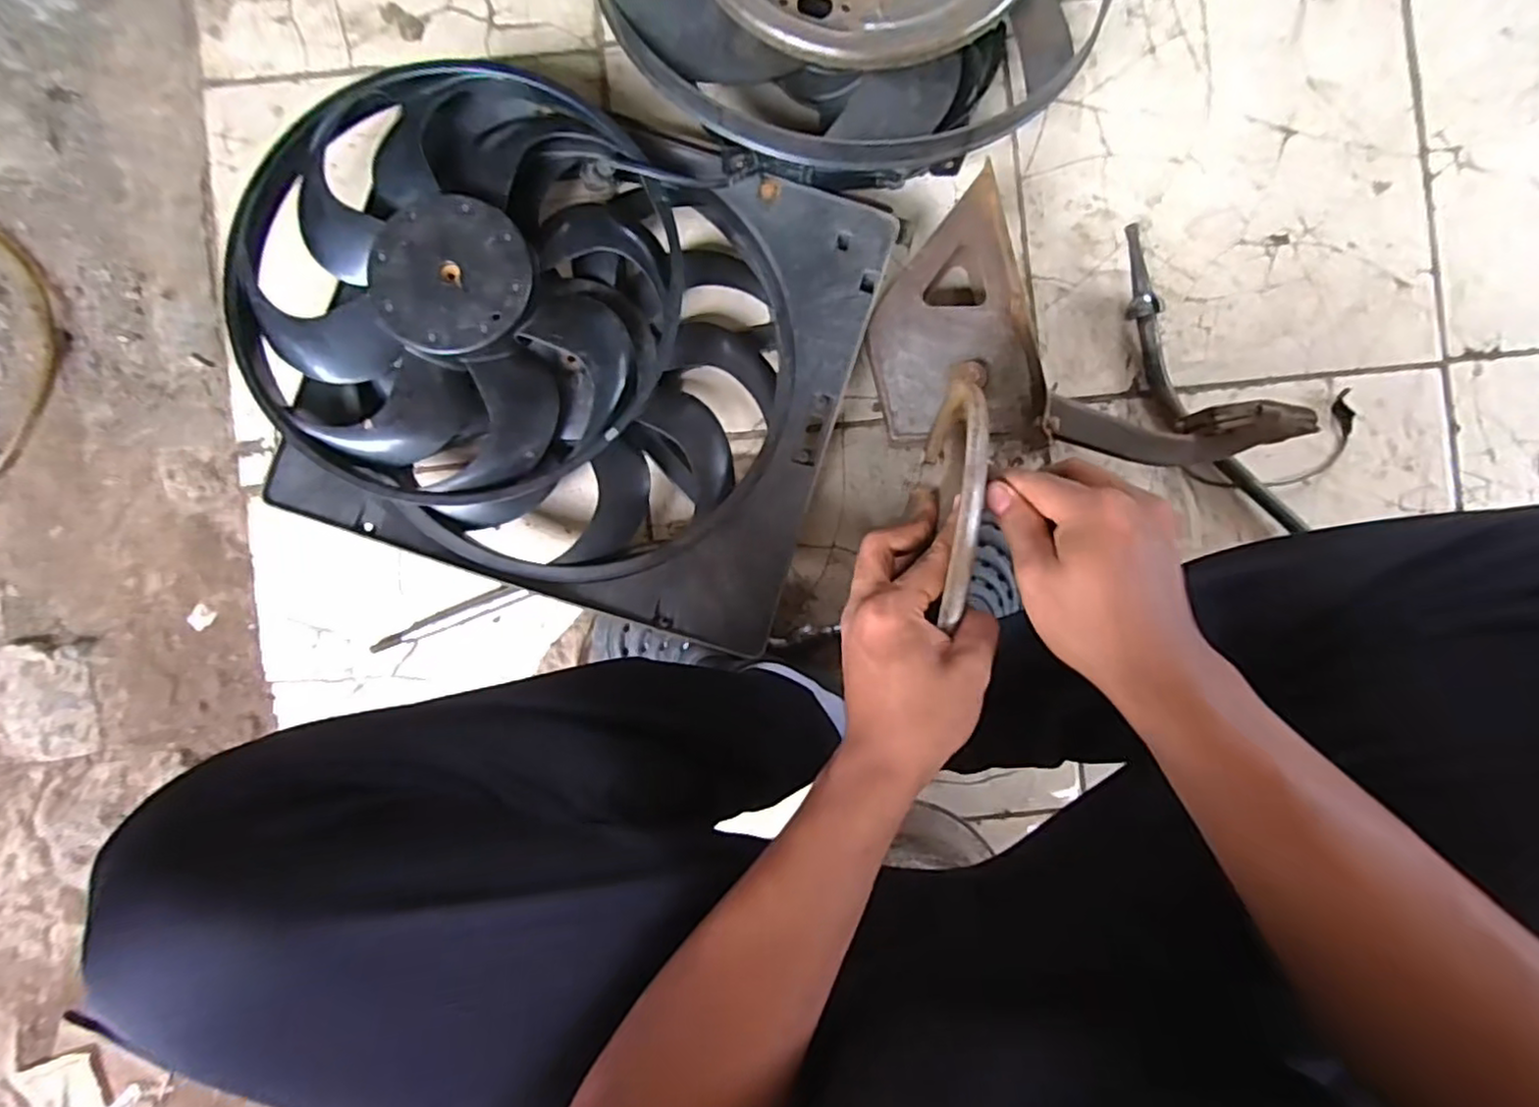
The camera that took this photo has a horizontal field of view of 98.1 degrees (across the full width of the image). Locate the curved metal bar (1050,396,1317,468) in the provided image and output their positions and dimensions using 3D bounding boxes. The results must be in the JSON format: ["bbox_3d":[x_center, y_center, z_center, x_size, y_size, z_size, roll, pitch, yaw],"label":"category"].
[{"bbox_3d":[0.350,-0.107,0.588,0.212,0.061,0.051,4,90,0],"label":"curved metal bar"}]

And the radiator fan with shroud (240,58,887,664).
[{"bbox_3d":[-0.191,-0.181,0.607,0.512,0.115,0.420,17,90,0],"label":"radiator fan with shroud"}]

